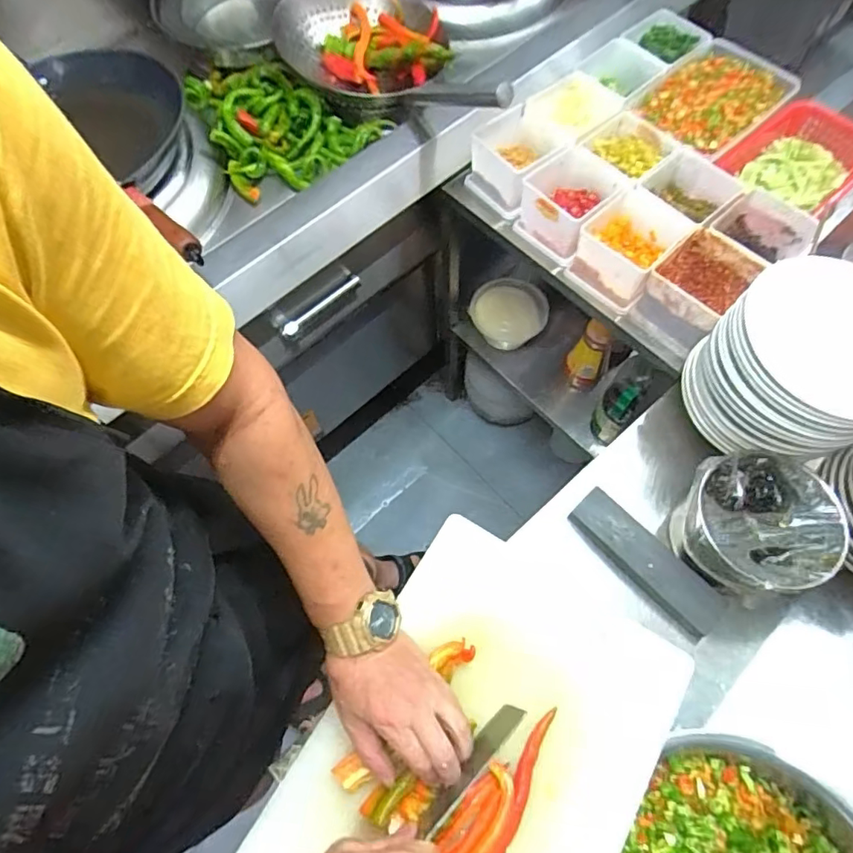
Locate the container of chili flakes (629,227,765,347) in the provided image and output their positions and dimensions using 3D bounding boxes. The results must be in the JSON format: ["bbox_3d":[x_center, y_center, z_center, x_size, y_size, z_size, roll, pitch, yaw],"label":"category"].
[{"bbox_3d":[0.369,-0.193,0.739,0.113,0.070,0.130,40,74,17],"label":"container of chili flakes"}]

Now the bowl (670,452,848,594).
[{"bbox_3d":[0.374,0.115,0.623,0.145,0.089,0.147,-1,66,2],"label":"bowl"}]

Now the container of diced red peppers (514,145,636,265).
[{"bbox_3d":[0.208,-0.340,0.814,0.137,0.087,0.121,41,74,18],"label":"container of diced red peppers"}]

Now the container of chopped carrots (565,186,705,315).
[{"bbox_3d":[0.289,-0.259,0.782,0.130,0.080,0.127,-43,71,-15],"label":"container of chopped carrots"}]

